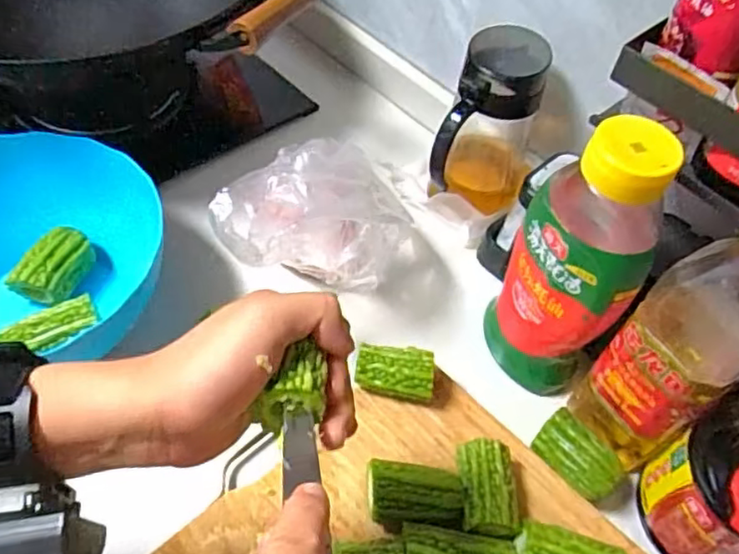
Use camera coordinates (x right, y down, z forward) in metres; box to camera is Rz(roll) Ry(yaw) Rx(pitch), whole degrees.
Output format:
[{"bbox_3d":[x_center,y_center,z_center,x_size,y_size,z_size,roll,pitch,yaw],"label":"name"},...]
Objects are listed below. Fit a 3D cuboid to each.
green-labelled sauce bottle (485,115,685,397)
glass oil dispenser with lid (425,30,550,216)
[{"bbox_3d":[0.143,-0.005,0.463,0.070,0.233,0.071,10,53,1],"label":"green-labelled sauce bottle"},{"bbox_3d":[0.107,-0.132,0.590,0.082,0.164,0.078,13,53,4],"label":"glass oil dispenser with lid"}]

